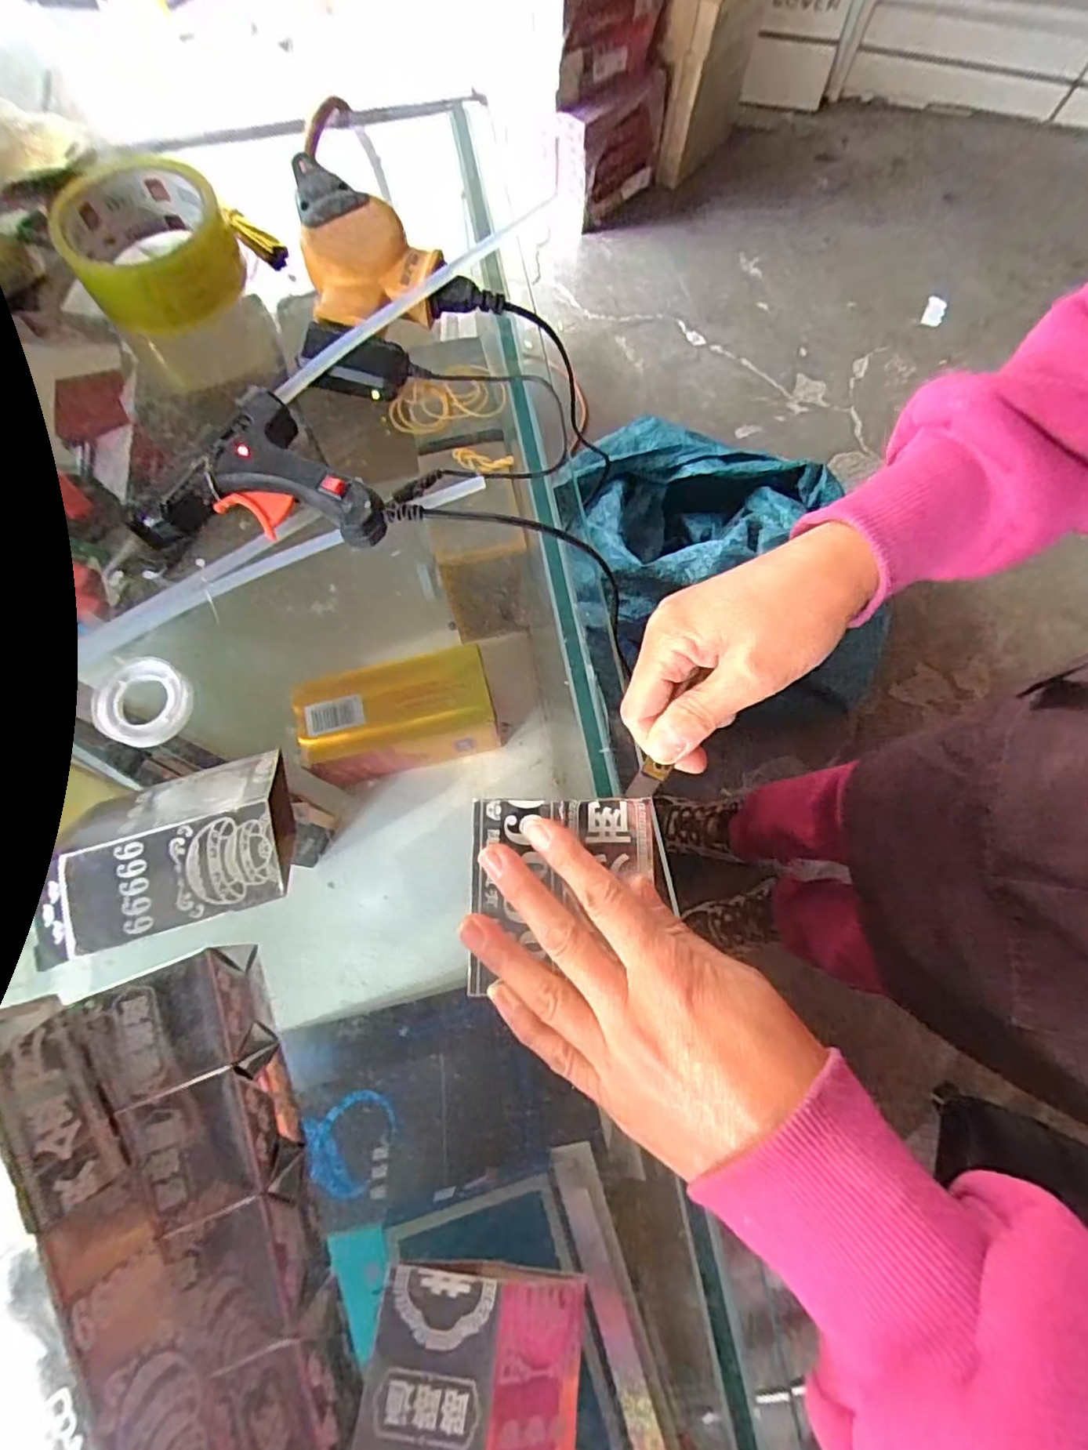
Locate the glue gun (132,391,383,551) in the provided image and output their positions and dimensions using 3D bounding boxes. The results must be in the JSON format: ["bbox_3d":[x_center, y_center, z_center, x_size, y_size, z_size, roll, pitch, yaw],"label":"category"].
[{"bbox_3d":[-0.143,-0.128,0.310,0.122,0.024,0.075,-1,73,-1],"label":"glue gun"}]

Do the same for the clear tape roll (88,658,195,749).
[{"bbox_3d":[-0.192,-0.011,0.293,0.042,0.007,0.043,0,73,-1],"label":"clear tape roll"}]

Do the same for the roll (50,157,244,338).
[{"bbox_3d":[-0.224,-0.276,0.353,0.084,0.044,0.087,0,73,-1],"label":"roll"}]

